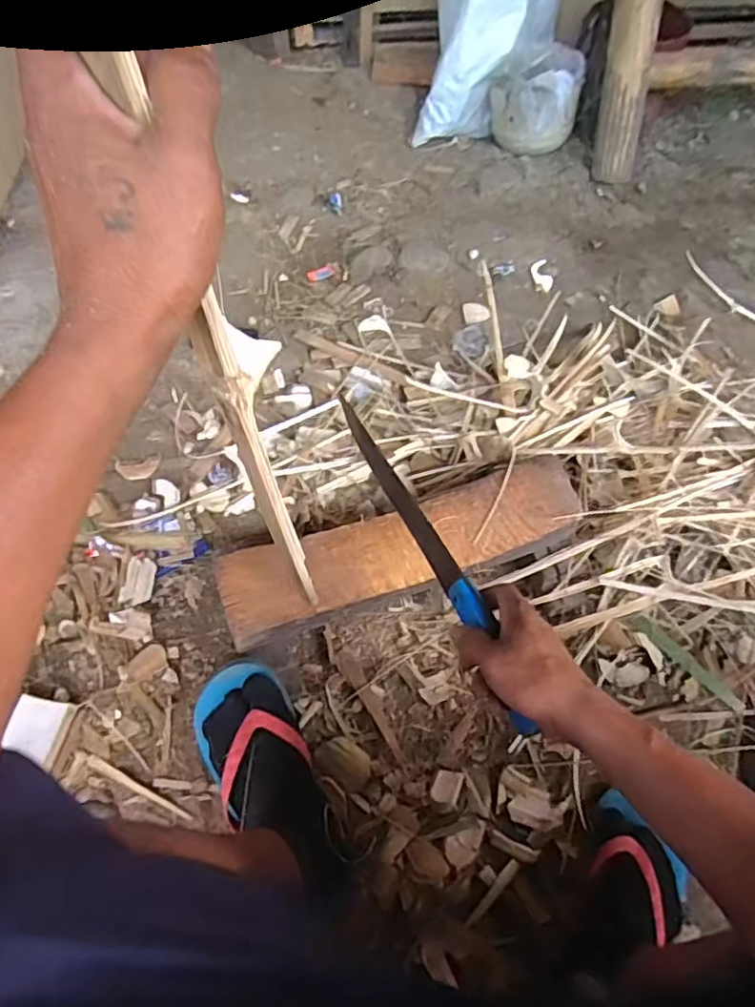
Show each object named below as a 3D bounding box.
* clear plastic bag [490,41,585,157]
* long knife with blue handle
[{"bbox_3d":[0.300,-0.762,1.197,0.171,0.186,0.134,12,58,5],"label":"clear plastic bag"},{"bbox_3d":[0.041,0.028,0.571,0.023,0.032,0.389,-18,49,-14],"label":"long knife with blue handle"}]

